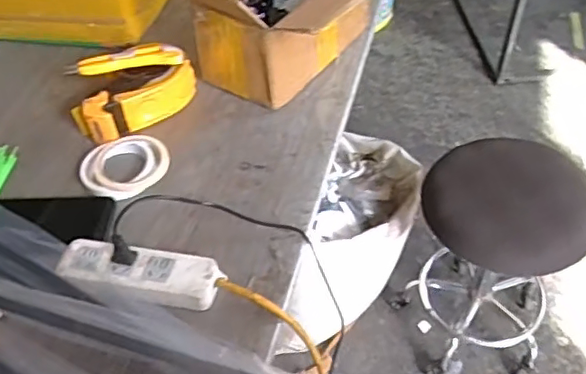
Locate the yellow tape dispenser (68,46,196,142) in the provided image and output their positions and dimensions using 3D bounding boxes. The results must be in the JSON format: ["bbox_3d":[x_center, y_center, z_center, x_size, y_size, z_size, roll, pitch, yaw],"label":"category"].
[{"bbox_3d":[-0.226,-0.136,0.809,0.174,0.078,0.111,-29,53,-20],"label":"yellow tape dispenser"}]

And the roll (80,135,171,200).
[{"bbox_3d":[-0.218,-0.026,0.735,0.107,0.023,0.090,3,49,6],"label":"roll"}]

